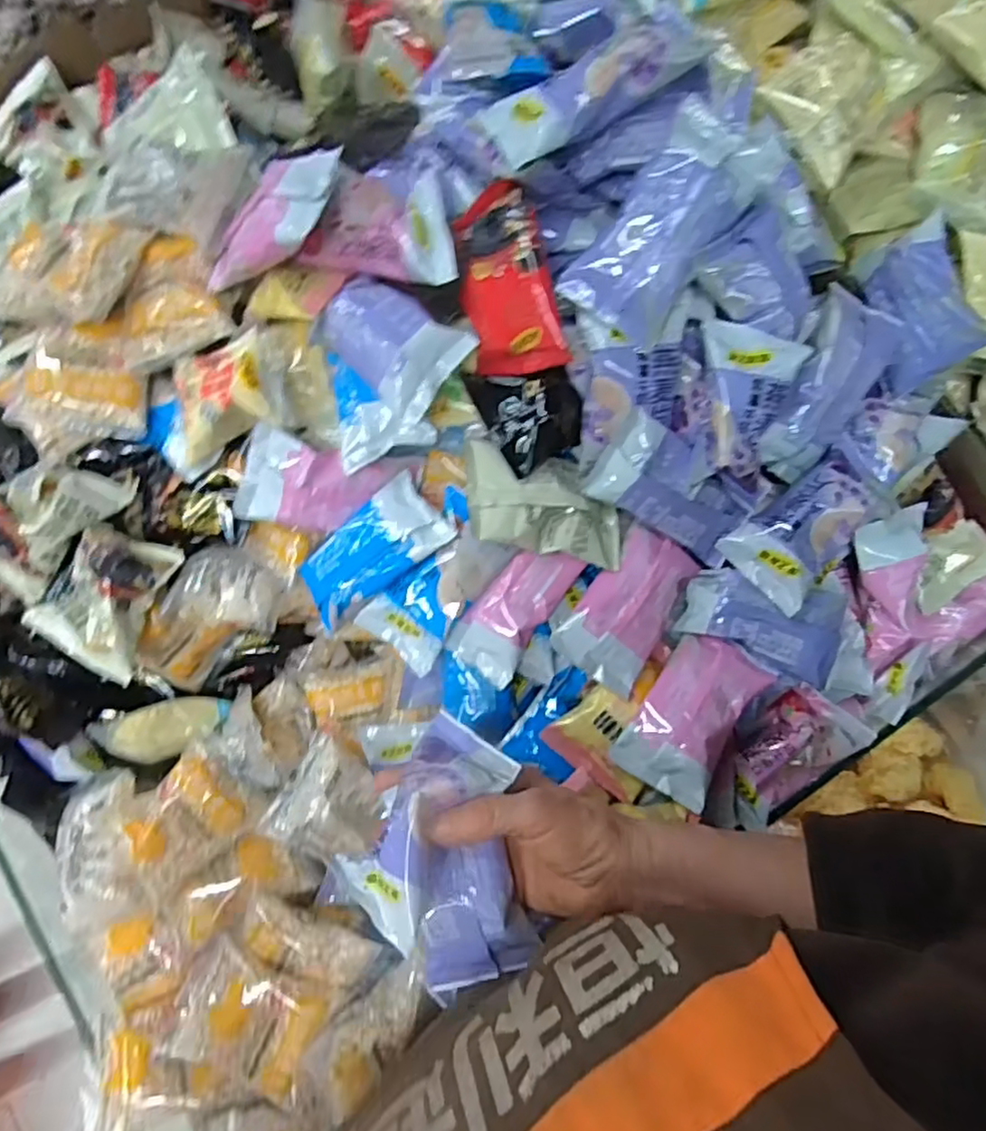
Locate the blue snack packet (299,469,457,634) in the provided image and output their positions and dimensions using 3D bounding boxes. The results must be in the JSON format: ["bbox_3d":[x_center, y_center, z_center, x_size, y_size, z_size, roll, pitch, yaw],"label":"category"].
[{"bbox_3d":[-0.084,-0.008,0.457,0.110,0.017,0.055,-40,81,9],"label":"blue snack packet"}]

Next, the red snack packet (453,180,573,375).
[{"bbox_3d":[0.009,-0.168,0.402,0.063,0.015,0.101,3,113,34],"label":"red snack packet"}]

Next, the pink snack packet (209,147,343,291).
[{"bbox_3d":[-0.142,-0.210,0.421,0.124,0.020,0.052,-20,76,37],"label":"pink snack packet"}]

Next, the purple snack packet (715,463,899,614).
[{"bbox_3d":[0.215,-0.023,0.452,0.105,0.039,0.065,-38,81,-7],"label":"purple snack packet"}]

